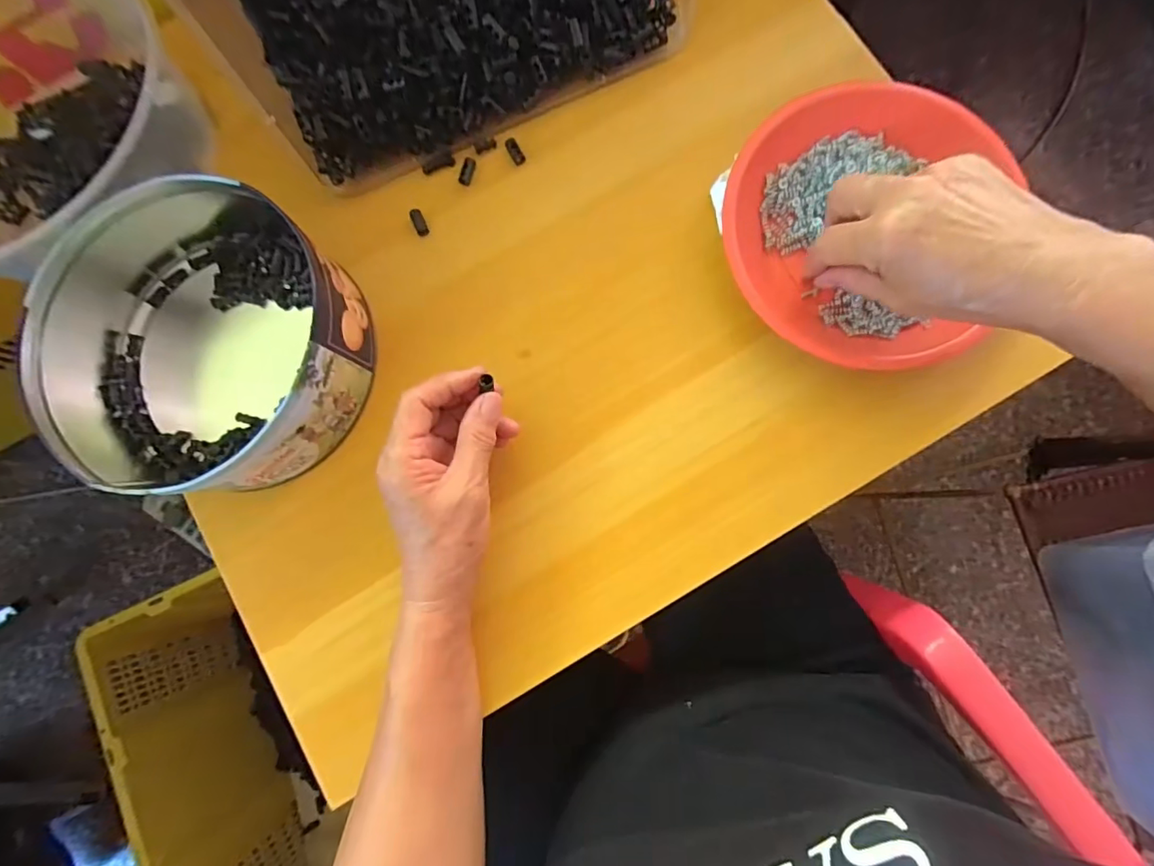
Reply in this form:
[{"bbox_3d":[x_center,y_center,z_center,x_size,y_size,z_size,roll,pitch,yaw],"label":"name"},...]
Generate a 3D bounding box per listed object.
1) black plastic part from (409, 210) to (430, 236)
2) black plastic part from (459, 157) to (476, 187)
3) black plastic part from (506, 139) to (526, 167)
[{"bbox_3d":[-0.121,-0.162,0.401,0.010,0.004,0.021,-23,82,0],"label":"black plastic part"},{"bbox_3d":[-0.083,-0.198,0.395,0.009,0.006,0.021,15,84,5],"label":"black plastic part"},{"bbox_3d":[-0.047,-0.212,0.395,0.009,0.004,0.020,-31,97,-1],"label":"black plastic part"}]

